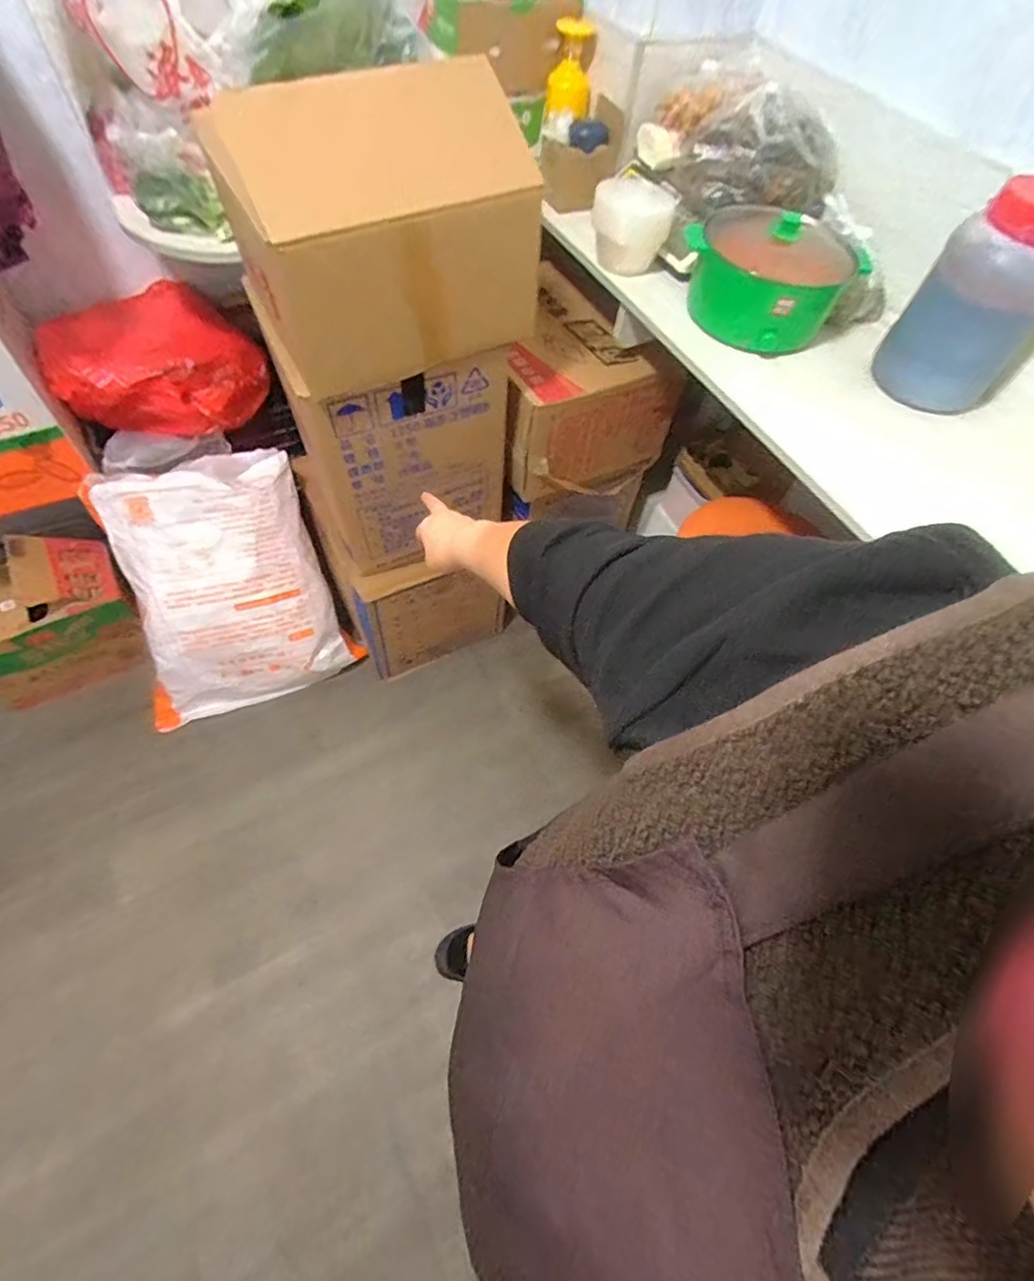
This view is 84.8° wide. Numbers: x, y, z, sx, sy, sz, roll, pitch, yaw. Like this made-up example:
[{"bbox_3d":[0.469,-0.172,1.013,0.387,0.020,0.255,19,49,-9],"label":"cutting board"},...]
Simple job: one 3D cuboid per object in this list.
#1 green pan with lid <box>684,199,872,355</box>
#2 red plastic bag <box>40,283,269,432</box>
[{"bbox_3d":[0.423,-0.625,0.971,0.258,0.136,0.232,35,64,15],"label":"green pan with lid"},{"bbox_3d":[-0.783,-0.606,1.225,0.387,0.189,0.327,-31,67,-19],"label":"red plastic bag"}]

